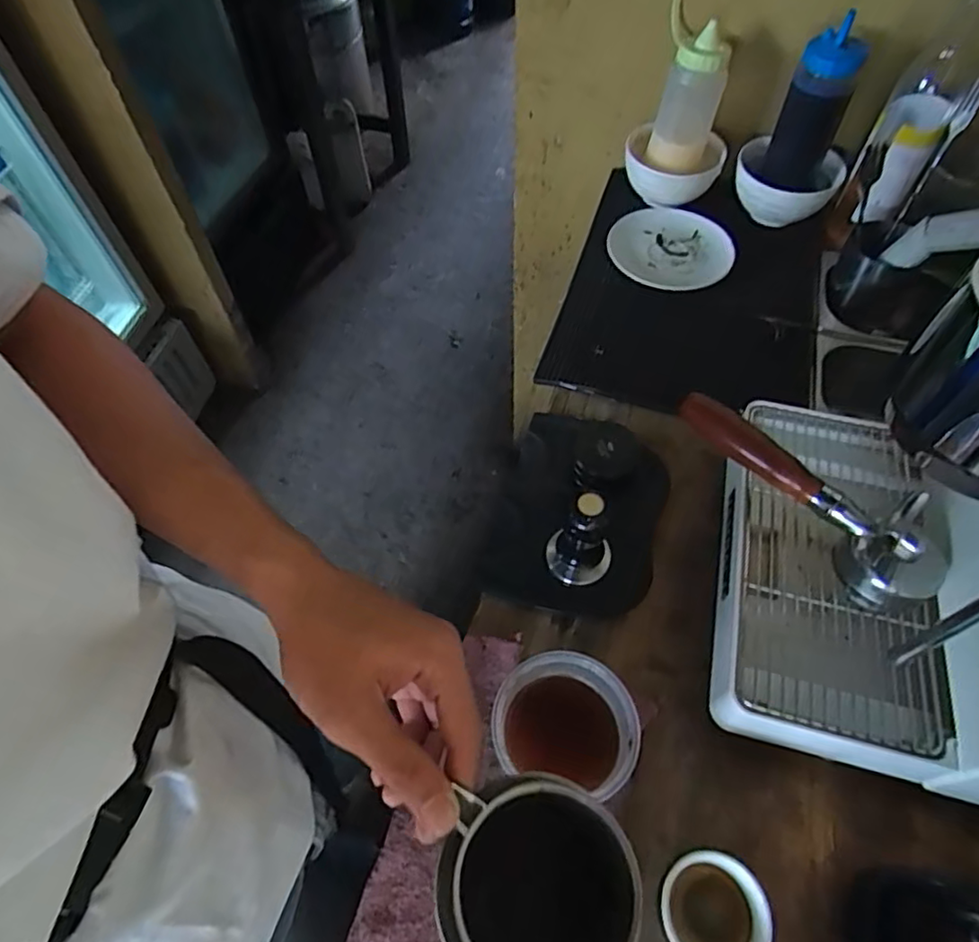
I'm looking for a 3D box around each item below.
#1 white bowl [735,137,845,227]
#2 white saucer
[{"bbox_3d":[0.392,-0.378,0.825,0.130,0.070,0.129,-1,56,1],"label":"white bowl"},{"bbox_3d":[0.227,-0.280,0.792,0.156,0.024,0.151,24,60,16],"label":"white saucer"}]

